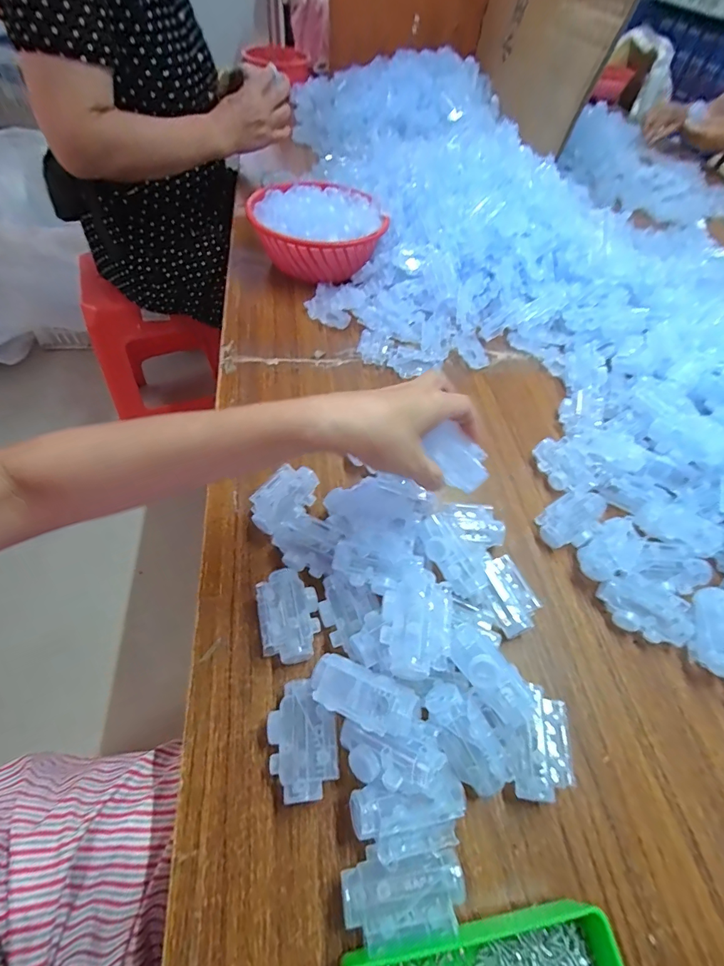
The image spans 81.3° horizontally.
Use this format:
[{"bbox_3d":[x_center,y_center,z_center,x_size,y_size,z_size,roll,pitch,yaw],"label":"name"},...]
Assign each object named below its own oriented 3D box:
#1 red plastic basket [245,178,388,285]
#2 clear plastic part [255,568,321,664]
[{"bbox_3d":[-0.068,-0.375,0.635,0.183,0.082,0.173,-6,56,-9],"label":"red plastic basket"},{"bbox_3d":[-0.058,0.105,0.335,0.045,0.028,0.069,-8,56,-11],"label":"clear plastic part"}]

